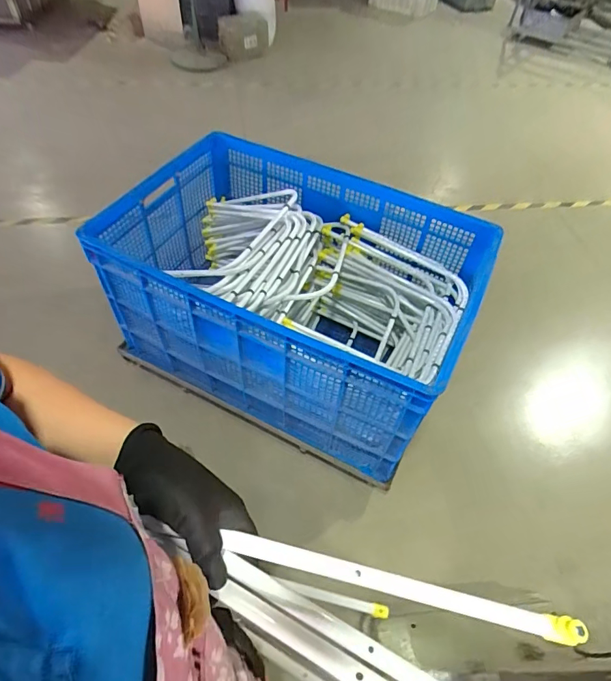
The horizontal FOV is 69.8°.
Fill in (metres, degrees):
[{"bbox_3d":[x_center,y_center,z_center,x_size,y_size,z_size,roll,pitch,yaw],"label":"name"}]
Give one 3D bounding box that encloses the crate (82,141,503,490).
[{"bbox_3d":[-0.040,-0.149,1.477,1.054,0.578,0.673,25,58,13],"label":"crate"}]

